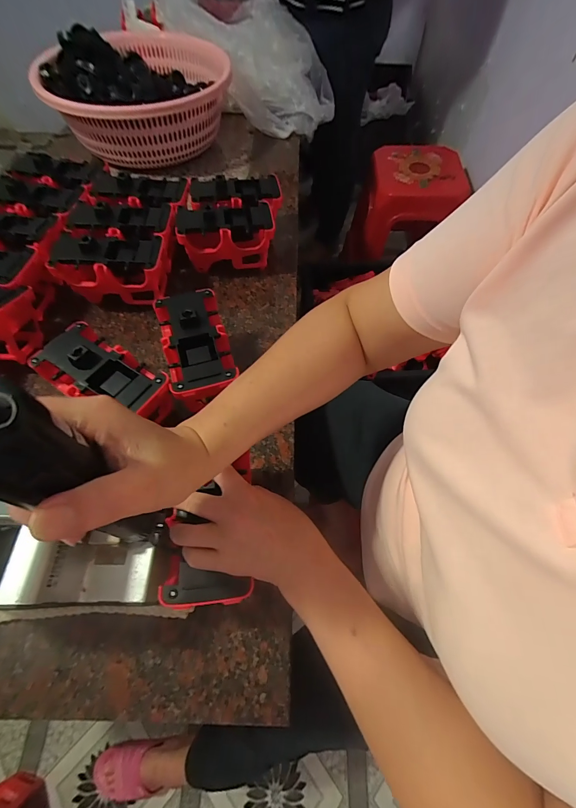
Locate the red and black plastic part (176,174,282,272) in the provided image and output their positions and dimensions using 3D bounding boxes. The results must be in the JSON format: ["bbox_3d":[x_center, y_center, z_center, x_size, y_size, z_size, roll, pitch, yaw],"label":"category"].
[{"bbox_3d":[-0.093,-0.314,0.573,0.167,0.085,0.155,-5,62,-3],"label":"red and black plastic part"}]

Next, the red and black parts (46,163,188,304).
[{"bbox_3d":[-0.257,-0.274,0.547,0.162,0.083,0.240,1,62,0],"label":"red and black parts"}]

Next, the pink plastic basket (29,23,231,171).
[{"bbox_3d":[-0.311,-0.660,0.714,0.352,0.139,0.359,-4,62,-2],"label":"pink plastic basket"}]

